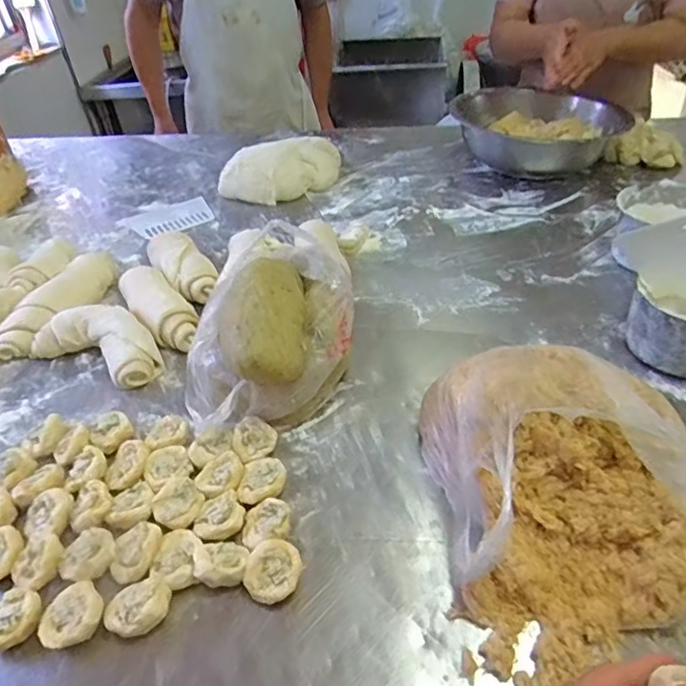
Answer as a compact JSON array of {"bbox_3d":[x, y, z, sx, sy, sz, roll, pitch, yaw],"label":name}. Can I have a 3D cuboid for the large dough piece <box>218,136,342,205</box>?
[{"bbox_3d":[-0.124,-0.368,1.122,0.268,0.071,0.143,-29,46,-26],"label":"large dough piece"}]

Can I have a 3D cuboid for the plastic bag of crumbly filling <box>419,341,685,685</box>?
[{"bbox_3d":[0.211,0.118,0.493,0.259,0.116,0.250,-16,42,-13],"label":"plastic bag of crumbly filling"}]

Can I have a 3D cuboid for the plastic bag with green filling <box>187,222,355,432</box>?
[{"bbox_3d":[-0.094,-0.020,0.651,0.212,0.145,0.210,-17,42,-14],"label":"plastic bag with green filling"}]

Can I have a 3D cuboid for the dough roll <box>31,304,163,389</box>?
[{"bbox_3d":[-0.321,-0.006,0.715,0.180,0.047,0.095,15,44,21],"label":"dough roll"}]

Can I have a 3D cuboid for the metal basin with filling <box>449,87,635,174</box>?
[{"bbox_3d":[0.407,-0.463,1.149,0.308,0.105,0.315,-3,41,2],"label":"metal basin with filling"}]

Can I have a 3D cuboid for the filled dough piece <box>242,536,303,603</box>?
[{"bbox_3d":[-0.062,0.207,0.481,0.052,0.028,0.048,-3,41,2],"label":"filled dough piece"}]

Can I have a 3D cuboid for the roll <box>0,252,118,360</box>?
[{"bbox_3d":[-0.419,-0.066,0.789,0.058,0.060,0.225,5,41,11],"label":"roll"}]

